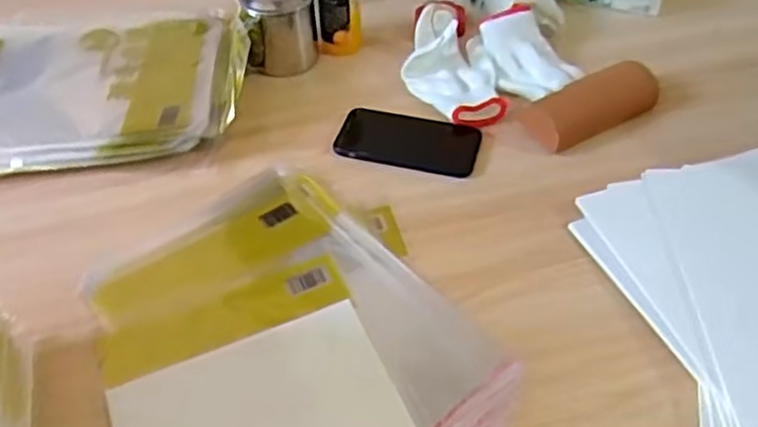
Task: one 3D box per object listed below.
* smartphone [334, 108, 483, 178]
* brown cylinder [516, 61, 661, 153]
[{"bbox_3d":[0.033,-0.080,0.760,0.149,0.011,0.083,11,49,12],"label":"smartphone"},{"bbox_3d":[0.230,-0.122,0.753,0.153,0.040,0.063,-23,51,-18],"label":"brown cylinder"}]

